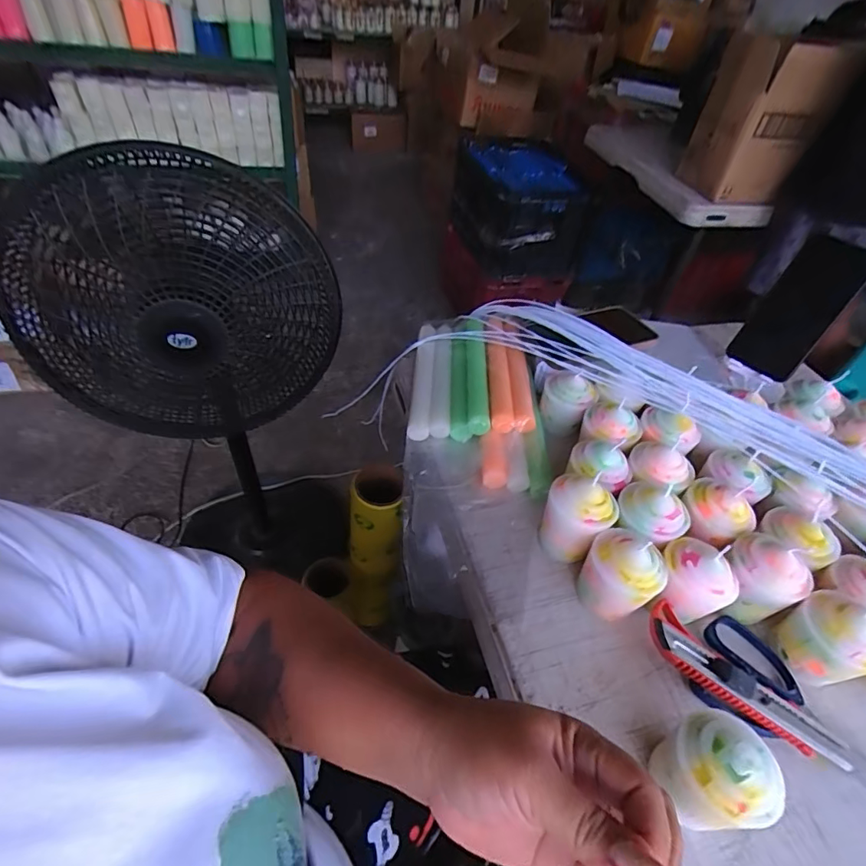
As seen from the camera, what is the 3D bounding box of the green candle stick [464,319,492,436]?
[{"bbox_3d":[0.049,-0.072,0.546,0.024,0.025,0.175,5,45,-3],"label":"green candle stick"}]

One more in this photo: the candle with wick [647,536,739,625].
[{"bbox_3d":[0.206,0.119,0.386,0.055,0.067,0.050,18,46,10],"label":"candle with wick"}]

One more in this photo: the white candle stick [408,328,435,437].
[{"bbox_3d":[-0.012,-0.064,0.564,0.022,0.026,0.184,5,45,-3],"label":"white candle stick"}]

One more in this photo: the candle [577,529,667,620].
[{"bbox_3d":[0.149,0.113,0.386,0.053,0.071,0.057,-25,54,-28],"label":"candle"}]

